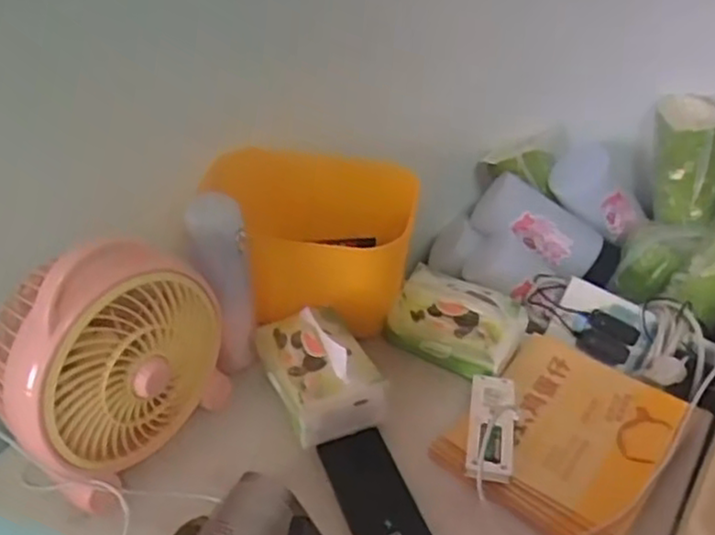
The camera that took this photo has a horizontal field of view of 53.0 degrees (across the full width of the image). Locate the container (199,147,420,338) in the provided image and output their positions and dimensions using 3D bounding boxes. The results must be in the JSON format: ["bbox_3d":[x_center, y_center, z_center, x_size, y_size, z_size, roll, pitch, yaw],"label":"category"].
[{"bbox_3d":[-0.062,-0.032,0.866,0.261,0.140,0.205,1,40,2],"label":"container"}]

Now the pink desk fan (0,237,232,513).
[{"bbox_3d":[-0.227,0.086,0.675,0.106,0.234,0.218,22,46,25],"label":"pink desk fan"}]

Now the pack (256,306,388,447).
[{"bbox_3d":[-0.041,0.105,0.760,0.104,0.089,0.144,-16,42,-16],"label":"pack"}]

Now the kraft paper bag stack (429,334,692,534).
[{"bbox_3d":[0.214,0.166,0.737,0.187,0.018,0.223,25,47,28],"label":"kraft paper bag stack"}]

